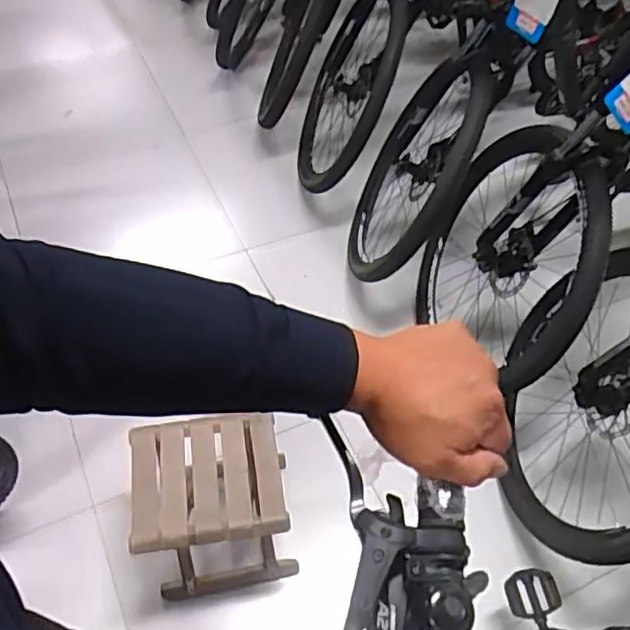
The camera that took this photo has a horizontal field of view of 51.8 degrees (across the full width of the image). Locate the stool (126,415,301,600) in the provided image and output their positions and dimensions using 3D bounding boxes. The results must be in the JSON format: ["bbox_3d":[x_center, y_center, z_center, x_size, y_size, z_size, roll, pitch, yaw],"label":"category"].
[{"bbox_3d":[-0.213,0.390,1.334,0.285,0.320,0.268,-6,54,-8],"label":"stool"}]

